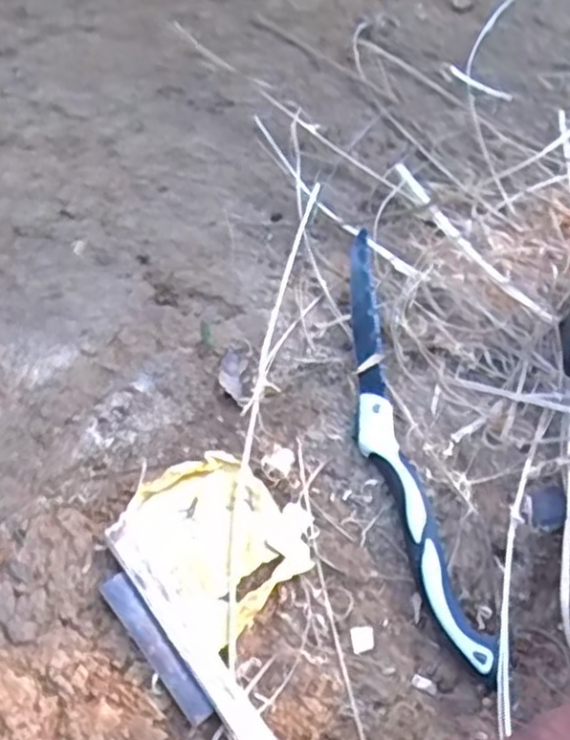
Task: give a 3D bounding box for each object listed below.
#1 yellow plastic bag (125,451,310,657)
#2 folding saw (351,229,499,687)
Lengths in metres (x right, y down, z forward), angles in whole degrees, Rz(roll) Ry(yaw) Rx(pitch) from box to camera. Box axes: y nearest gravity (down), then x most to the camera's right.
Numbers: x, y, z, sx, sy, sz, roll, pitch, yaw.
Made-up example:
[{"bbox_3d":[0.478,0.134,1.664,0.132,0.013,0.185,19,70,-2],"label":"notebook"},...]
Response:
[{"bbox_3d":[-0.073,0.175,0.788,0.161,0.020,0.187,-36,59,-27],"label":"yellow plastic bag"},{"bbox_3d":[0.119,0.054,0.862,0.072,0.032,0.590,-5,54,-6],"label":"folding saw"}]

